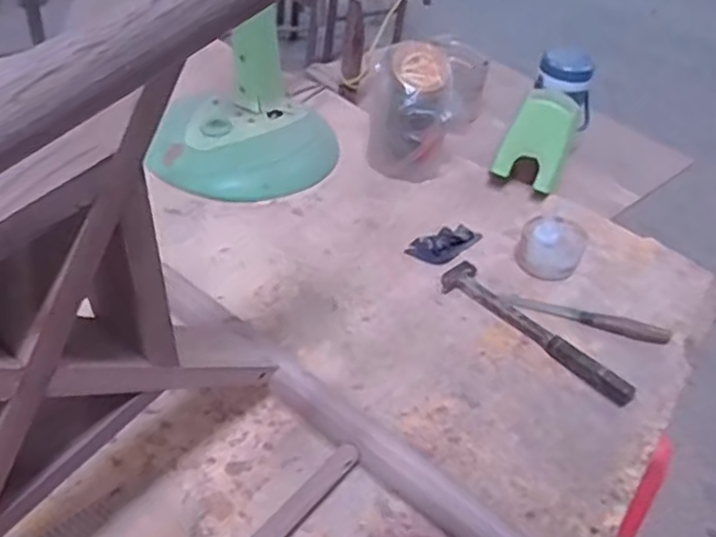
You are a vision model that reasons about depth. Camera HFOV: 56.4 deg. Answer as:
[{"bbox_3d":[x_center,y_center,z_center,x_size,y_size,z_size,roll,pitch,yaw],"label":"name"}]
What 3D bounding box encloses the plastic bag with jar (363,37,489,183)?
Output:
[{"bbox_3d":[0.092,-0.251,1.051,0.169,0.171,0.130,11,51,2],"label":"plastic bag with jar"}]

